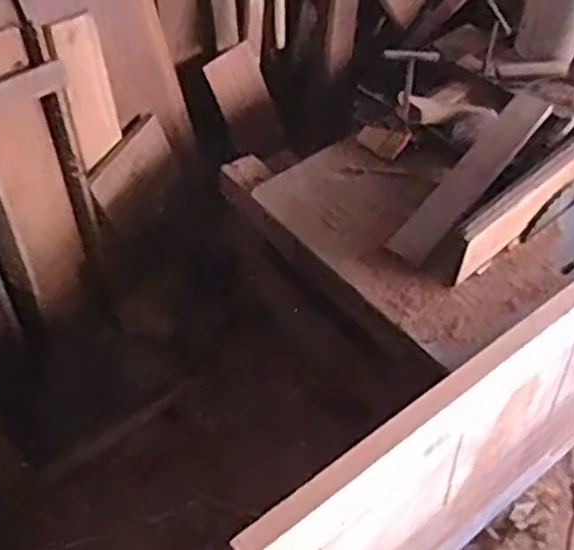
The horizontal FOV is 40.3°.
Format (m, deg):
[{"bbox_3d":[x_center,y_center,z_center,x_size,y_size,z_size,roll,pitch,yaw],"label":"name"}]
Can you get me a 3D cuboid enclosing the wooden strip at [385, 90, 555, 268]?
[{"bbox_3d":[0.333,-0.180,1.396,0.073,0.017,0.416,36,71,15],"label":"wooden strip"}]

